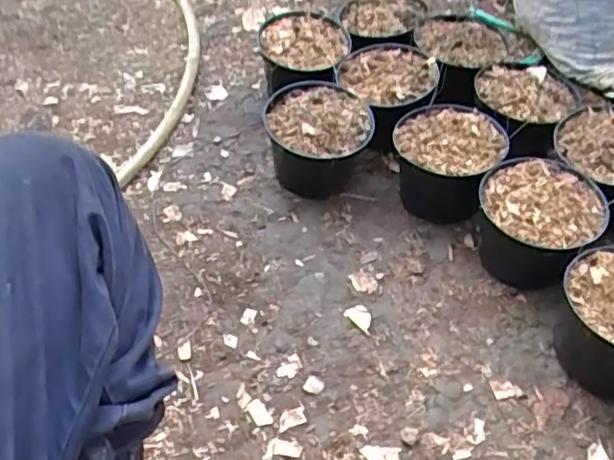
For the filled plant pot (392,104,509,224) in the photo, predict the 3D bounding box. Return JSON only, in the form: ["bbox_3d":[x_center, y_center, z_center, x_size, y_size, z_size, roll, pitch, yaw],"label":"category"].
[{"bbox_3d":[0.192,-0.090,0.886,0.141,0.110,0.130,0,47,0],"label":"filled plant pot"}]

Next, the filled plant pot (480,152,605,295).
[{"bbox_3d":[0.289,0.000,0.812,0.138,0.115,0.144,0,47,0],"label":"filled plant pot"}]

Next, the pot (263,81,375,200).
[{"bbox_3d":[0.016,-0.130,0.919,0.142,0.113,0.142,0,47,0],"label":"pot"}]

